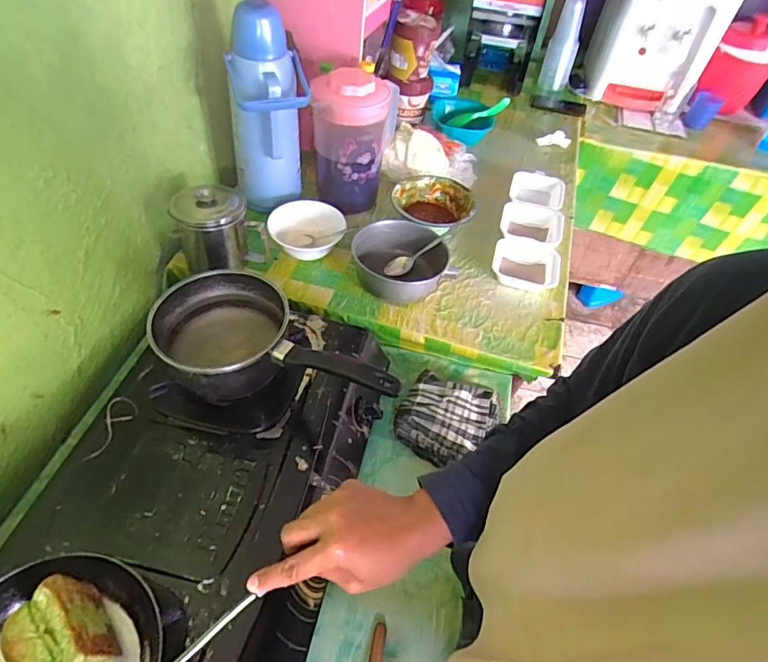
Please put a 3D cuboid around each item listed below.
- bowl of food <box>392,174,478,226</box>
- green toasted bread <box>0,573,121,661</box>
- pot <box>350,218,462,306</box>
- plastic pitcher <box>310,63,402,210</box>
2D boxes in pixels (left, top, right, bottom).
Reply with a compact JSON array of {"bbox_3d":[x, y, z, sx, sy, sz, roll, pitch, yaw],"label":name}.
[{"bbox_3d":[0.106,-0.261,1.083,0.178,0.078,0.183,3,49,-3],"label":"bowl of food"},{"bbox_3d":[-0.305,0.293,0.467,0.091,0.057,0.071,34,55,22],"label":"green toasted bread"},{"bbox_3d":[0.041,-0.130,0.964,0.180,0.081,0.183,3,49,-3],"label":"pot"},{"bbox_3d":[-0.063,-0.410,1.070,0.164,0.304,0.196,5,49,-2],"label":"plastic pitcher"}]

